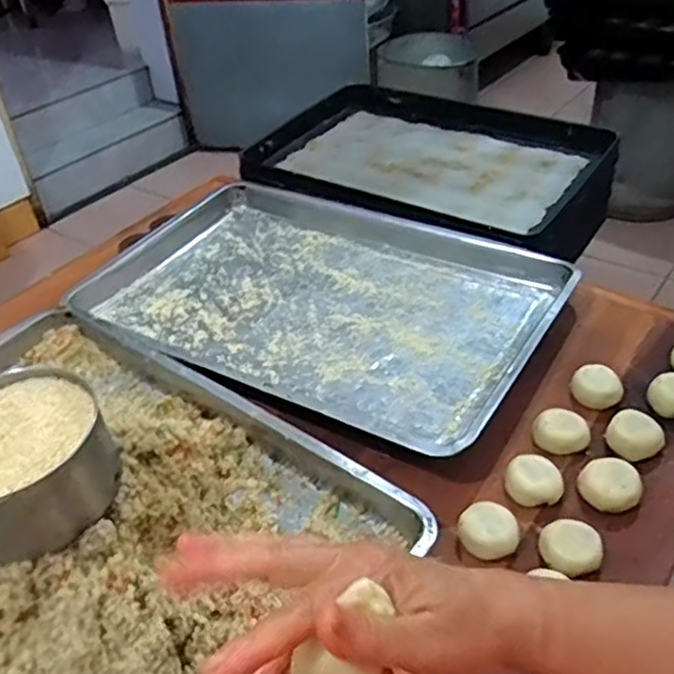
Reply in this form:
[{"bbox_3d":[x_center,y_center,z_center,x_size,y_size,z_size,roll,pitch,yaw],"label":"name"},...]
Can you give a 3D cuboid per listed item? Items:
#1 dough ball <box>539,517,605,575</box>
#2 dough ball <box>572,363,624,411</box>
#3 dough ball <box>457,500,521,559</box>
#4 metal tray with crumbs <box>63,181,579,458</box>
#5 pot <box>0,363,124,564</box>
[{"bbox_3d":[0.207,0.186,0.607,0.051,0.020,0.052,-2,37,2],"label":"dough ball"},{"bbox_3d":[0.287,0.057,0.760,0.054,0.032,0.048,12,40,20],"label":"dough ball"},{"bbox_3d":[0.139,0.177,0.626,0.053,0.021,0.053,-2,37,2],"label":"dough ball"},{"bbox_3d":[-0.032,-0.060,0.922,0.607,0.052,0.403,20,43,28],"label":"metal tray with crumbs"},{"bbox_3d":[-0.257,0.099,0.557,0.125,0.080,0.136,-3,38,2],"label":"pot"}]

